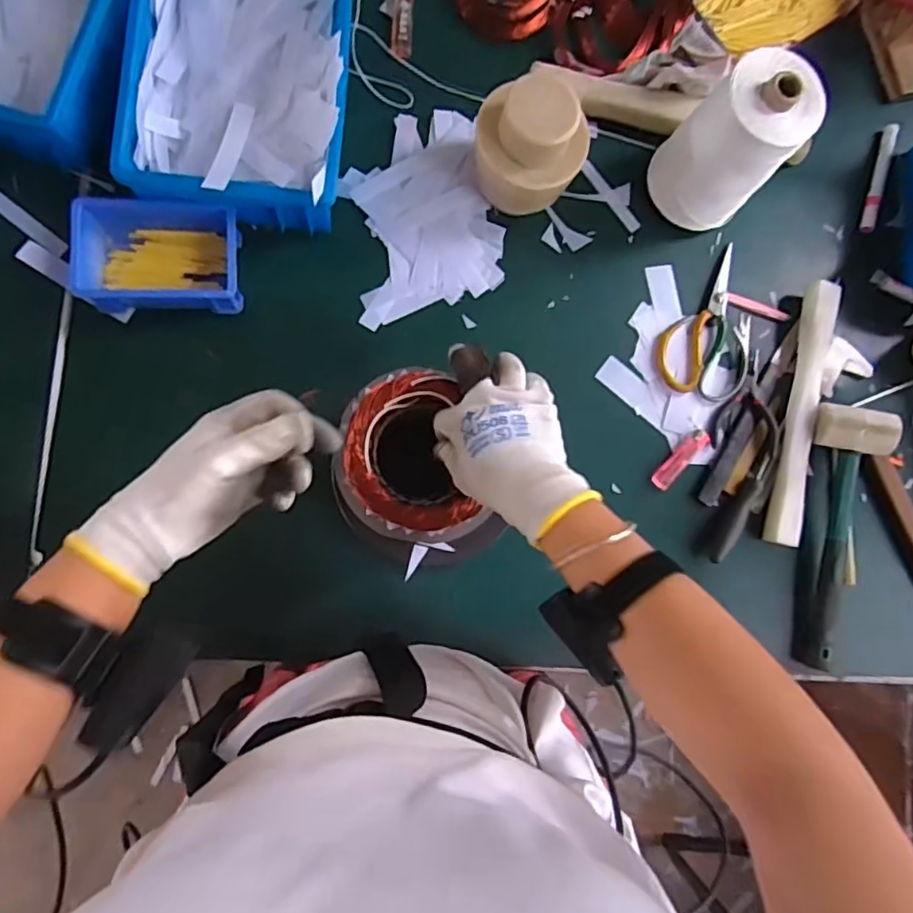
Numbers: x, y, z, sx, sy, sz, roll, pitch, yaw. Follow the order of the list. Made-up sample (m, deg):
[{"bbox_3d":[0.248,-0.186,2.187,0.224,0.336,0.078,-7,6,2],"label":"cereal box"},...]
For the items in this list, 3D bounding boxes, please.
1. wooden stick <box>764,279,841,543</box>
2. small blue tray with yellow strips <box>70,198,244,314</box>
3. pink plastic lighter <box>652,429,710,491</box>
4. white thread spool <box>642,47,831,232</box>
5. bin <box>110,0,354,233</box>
[{"bbox_3d":[0.384,-0.048,0.673,0.034,0.033,0.292,13,83,-5],"label":"wooden stick"},{"bbox_3d":[-0.287,-0.197,0.599,0.145,0.061,0.101,-1,85,-7],"label":"small blue tray with yellow strips"},{"bbox_3d":[0.248,0.004,0.669,0.020,0.010,0.080,44,81,-1],"label":"pink plastic lighter"},{"bbox_3d":[0.276,-0.313,0.621,0.096,0.169,0.102,1,85,-7],"label":"white thread spool"},{"bbox_3d":[-0.213,-0.374,0.607,0.206,0.089,0.284,4,84,-6],"label":"bin"}]

